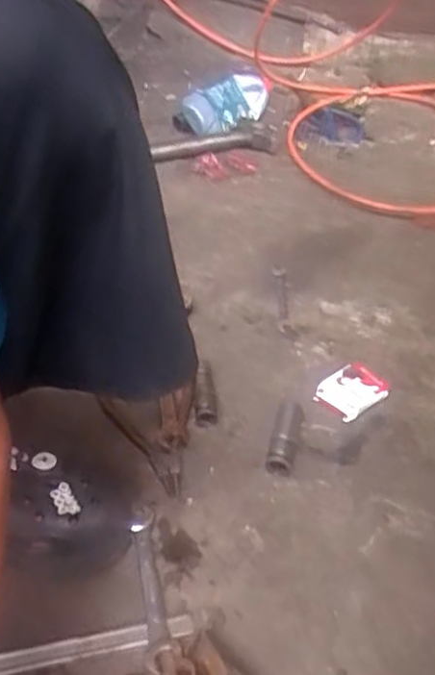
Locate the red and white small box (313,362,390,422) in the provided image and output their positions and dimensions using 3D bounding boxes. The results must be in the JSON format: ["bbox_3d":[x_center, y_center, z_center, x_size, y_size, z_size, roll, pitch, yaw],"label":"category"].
[{"bbox_3d":[0.141,0.057,0.710,0.072,0.020,0.051,-32,53,-33],"label":"red and white small box"}]

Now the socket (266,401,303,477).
[{"bbox_3d":[0.067,0.097,0.658,0.026,0.028,0.074,11,43,8],"label":"socket"}]

